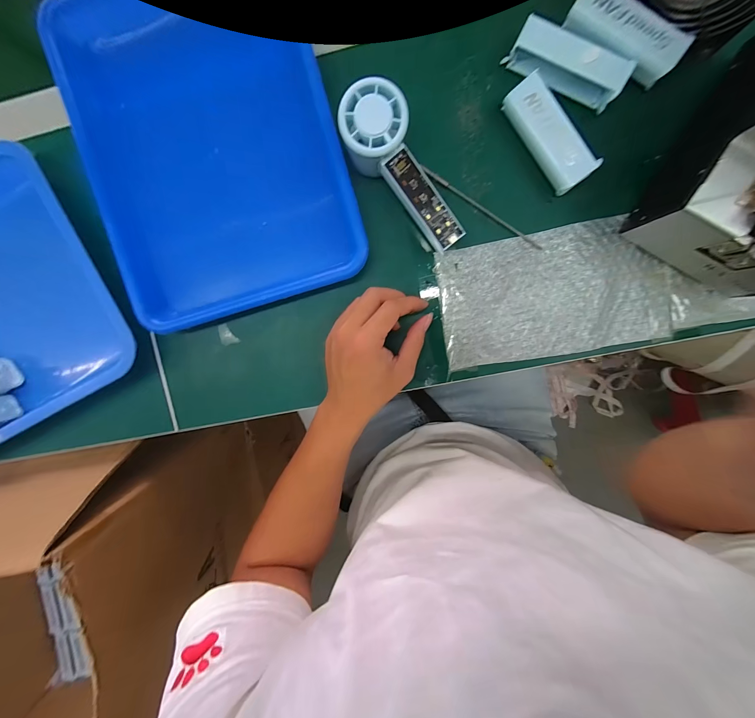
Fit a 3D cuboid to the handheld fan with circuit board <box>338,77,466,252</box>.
[{"bbox_3d":[0.023,-0.170,0.299,0.059,0.050,0.152,-37,105,8],"label":"handheld fan with circuit board"}]

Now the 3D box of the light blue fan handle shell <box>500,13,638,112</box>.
[{"bbox_3d":[0.173,-0.269,0.288,0.101,0.022,0.037,30,98,2],"label":"light blue fan handle shell"}]

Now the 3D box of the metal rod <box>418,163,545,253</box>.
[{"bbox_3d":[0.103,-0.151,0.319,0.144,0.007,0.007,36,98,1],"label":"metal rod"}]

